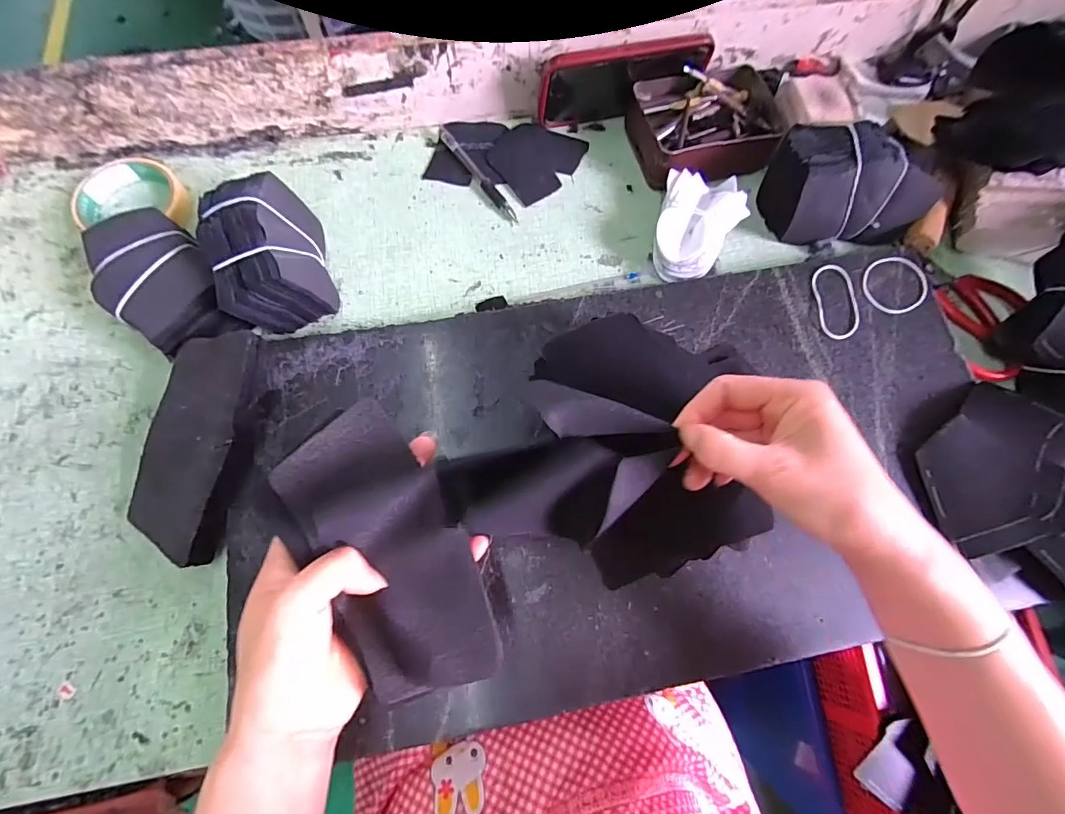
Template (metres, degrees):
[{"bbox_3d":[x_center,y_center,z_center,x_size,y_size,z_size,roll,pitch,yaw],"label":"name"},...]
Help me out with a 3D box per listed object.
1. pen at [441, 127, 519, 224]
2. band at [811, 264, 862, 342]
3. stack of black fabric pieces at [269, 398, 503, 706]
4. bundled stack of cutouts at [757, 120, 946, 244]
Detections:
[{"bbox_3d":[-0.053,-0.226,0.452,0.011,0.009,0.124,-34,76,-12],"label":"pen"},{"bbox_3d":[0.260,-0.091,0.397,0.038,0.004,0.071,1,72,-2],"label":"band"},{"bbox_3d":[-0.075,0.078,0.253,0.070,0.012,0.156,-26,82,-24],"label":"stack of black fabric pieces"},{"bbox_3d":[0.283,-0.199,0.419,0.130,0.069,0.078,1,73,-2],"label":"bundled stack of cutouts"}]

